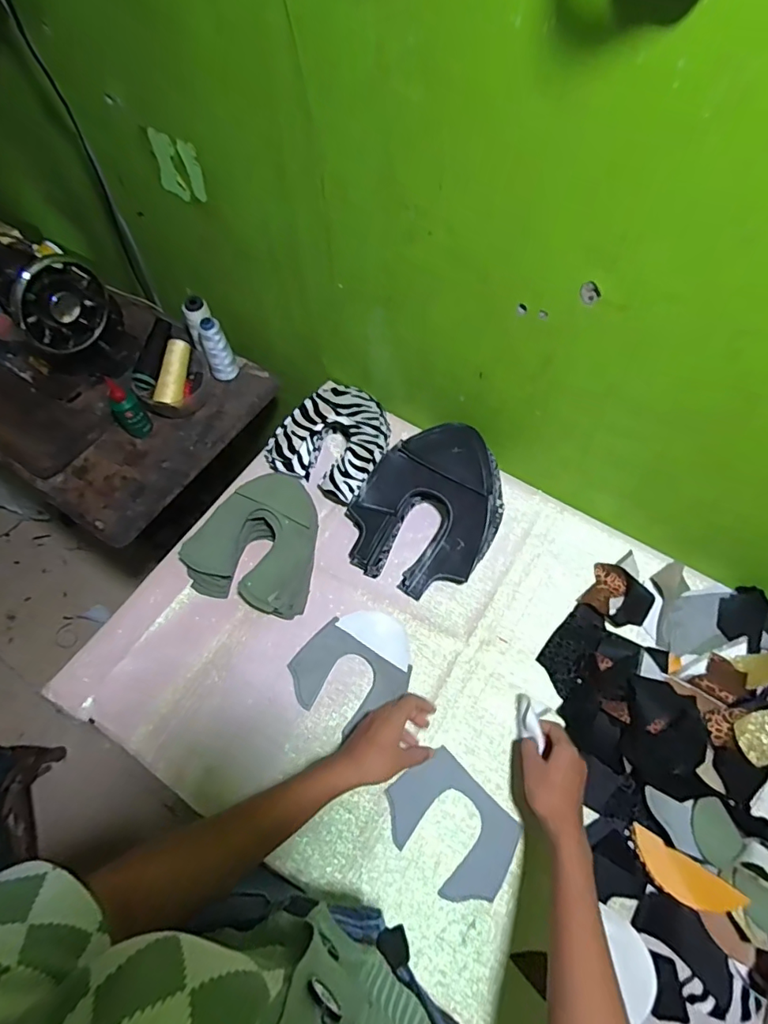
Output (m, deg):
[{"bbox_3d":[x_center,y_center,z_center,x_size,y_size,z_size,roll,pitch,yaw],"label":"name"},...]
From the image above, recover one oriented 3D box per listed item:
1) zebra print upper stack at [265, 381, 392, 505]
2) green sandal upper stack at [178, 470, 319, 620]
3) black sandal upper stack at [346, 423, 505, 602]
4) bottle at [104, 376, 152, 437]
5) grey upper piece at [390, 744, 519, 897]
[{"bbox_3d":[-0.074,-0.117,0.784,0.163,0.075,0.184,25,65,13],"label":"zebra print upper stack"},{"bbox_3d":[-0.180,0.039,0.704,0.175,0.080,0.175,12,63,7],"label":"green sandal upper stack"},{"bbox_3d":[0.067,-0.013,0.715,0.194,0.097,0.244,31,67,15],"label":"black sandal upper stack"},{"bbox_3d":[-0.400,-0.158,0.790,0.032,0.105,0.038,12,63,7],"label":"bottle"},{"bbox_3d":[0.077,0.360,0.582,0.146,0.007,0.108,40,72,21],"label":"grey upper piece"}]

